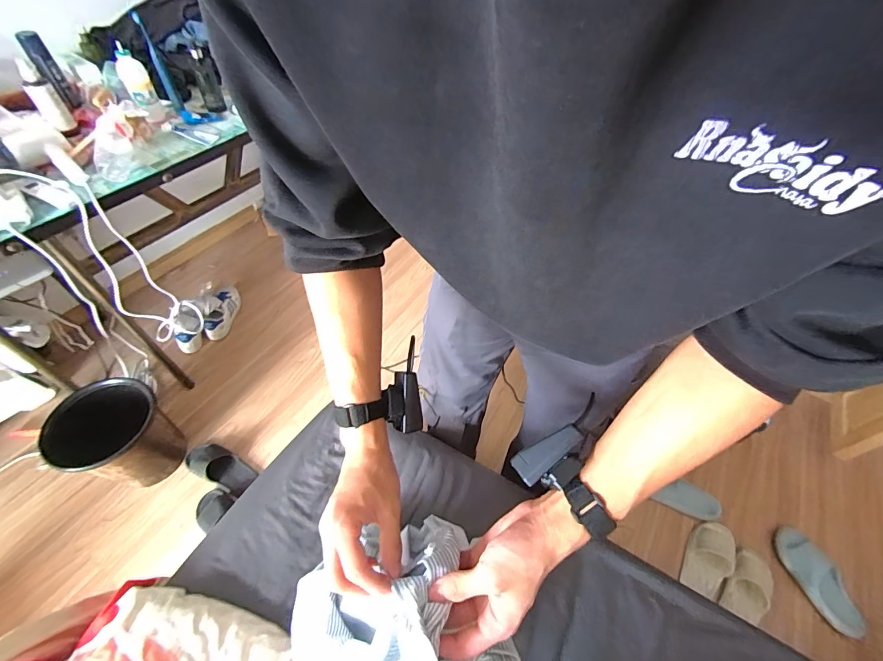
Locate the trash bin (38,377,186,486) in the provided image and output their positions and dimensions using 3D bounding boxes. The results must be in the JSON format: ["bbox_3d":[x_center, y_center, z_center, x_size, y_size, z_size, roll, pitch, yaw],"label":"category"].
[{"bbox_3d":[-0.937,0.325,1.156,0.265,0.294,0.253,2,52,-2],"label":"trash bin"}]

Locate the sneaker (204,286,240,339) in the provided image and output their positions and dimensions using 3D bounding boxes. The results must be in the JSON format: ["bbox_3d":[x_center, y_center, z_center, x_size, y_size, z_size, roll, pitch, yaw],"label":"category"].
[{"bbox_3d":[-0.907,-0.080,1.595,0.094,0.101,0.260,-7,55,-7],"label":"sneaker"}]

